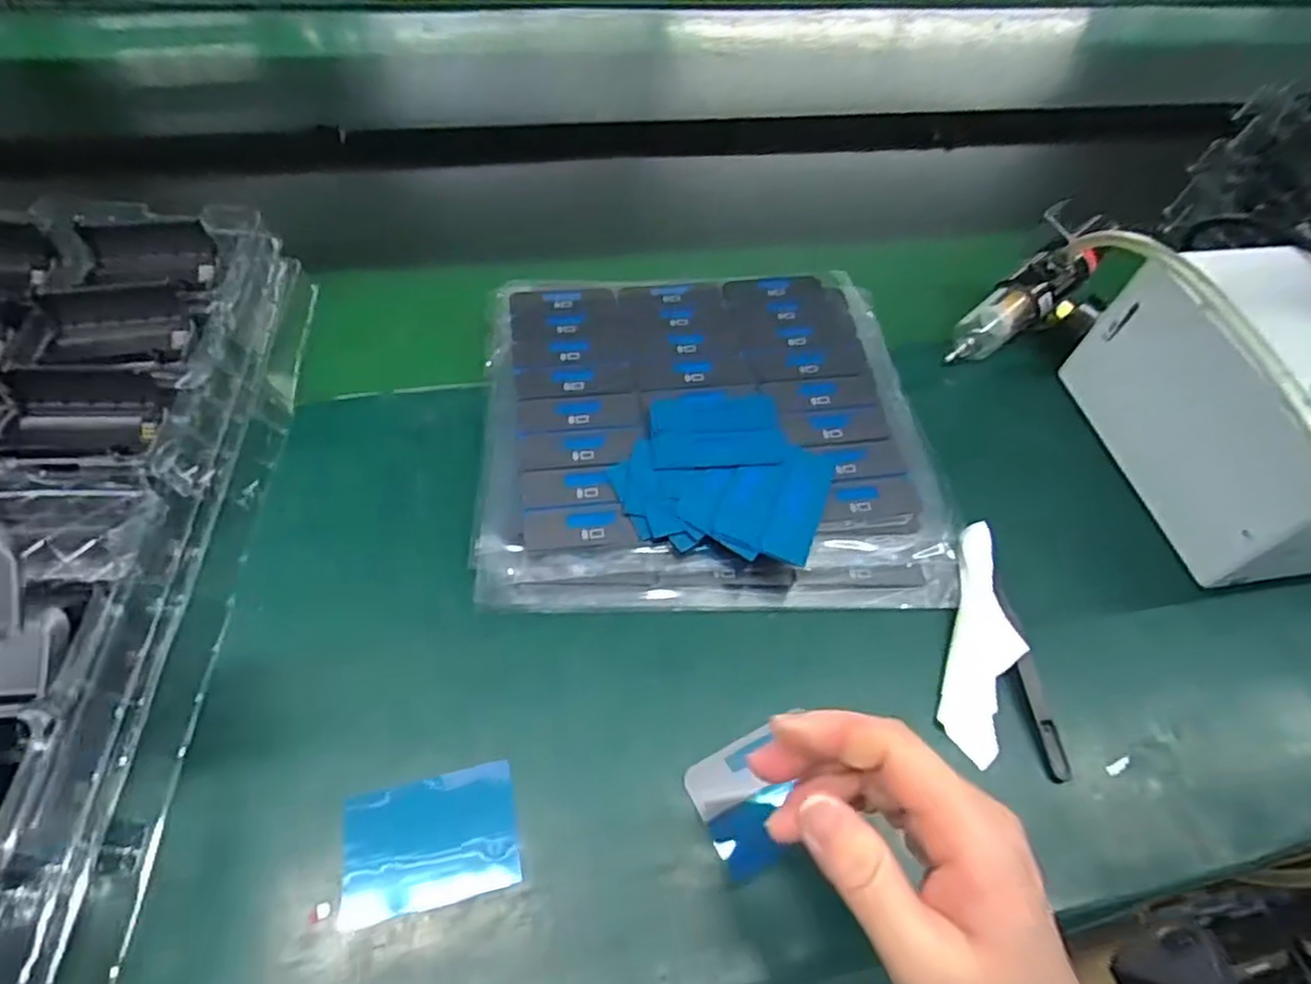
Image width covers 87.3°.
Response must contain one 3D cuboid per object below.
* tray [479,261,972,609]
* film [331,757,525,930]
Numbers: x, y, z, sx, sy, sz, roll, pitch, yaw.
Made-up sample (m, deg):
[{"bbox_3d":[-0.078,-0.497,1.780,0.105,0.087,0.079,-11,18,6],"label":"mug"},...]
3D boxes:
[{"bbox_3d":[0.029,-0.048,0.428,0.259,0.031,0.249,-2,54,-6],"label":"tray"},{"bbox_3d":[-0.096,0.149,0.294,0.071,0.004,0.050,-10,55,-12],"label":"film"}]

